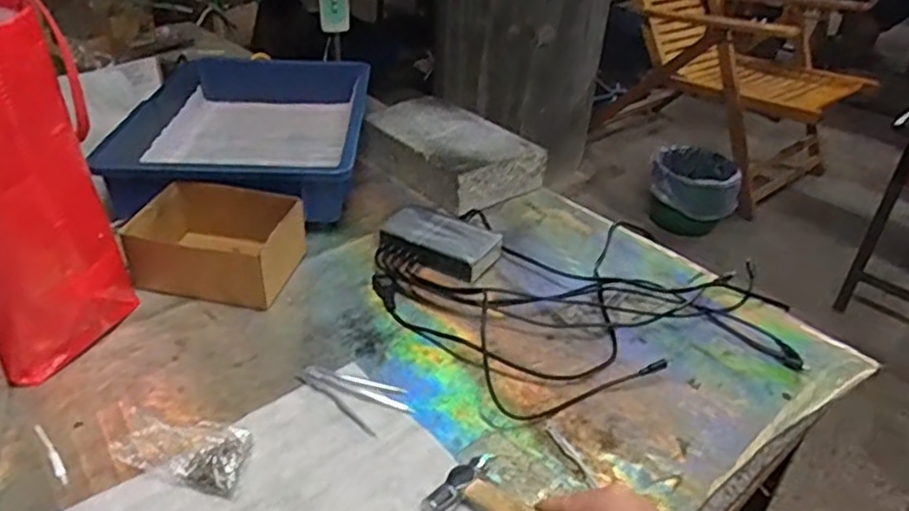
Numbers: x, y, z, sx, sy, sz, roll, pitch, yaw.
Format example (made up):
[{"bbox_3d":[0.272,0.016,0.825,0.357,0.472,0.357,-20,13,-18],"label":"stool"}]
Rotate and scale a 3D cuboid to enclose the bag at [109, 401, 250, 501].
[{"bbox_3d":[-0.211,0.147,0.522,0.094,0.040,0.058,6,34,3],"label":"bag"}]

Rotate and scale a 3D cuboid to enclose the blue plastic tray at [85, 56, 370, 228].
[{"bbox_3d":[-0.272,-0.178,0.937,0.282,0.085,0.435,0,34,-5],"label":"blue plastic tray"}]

